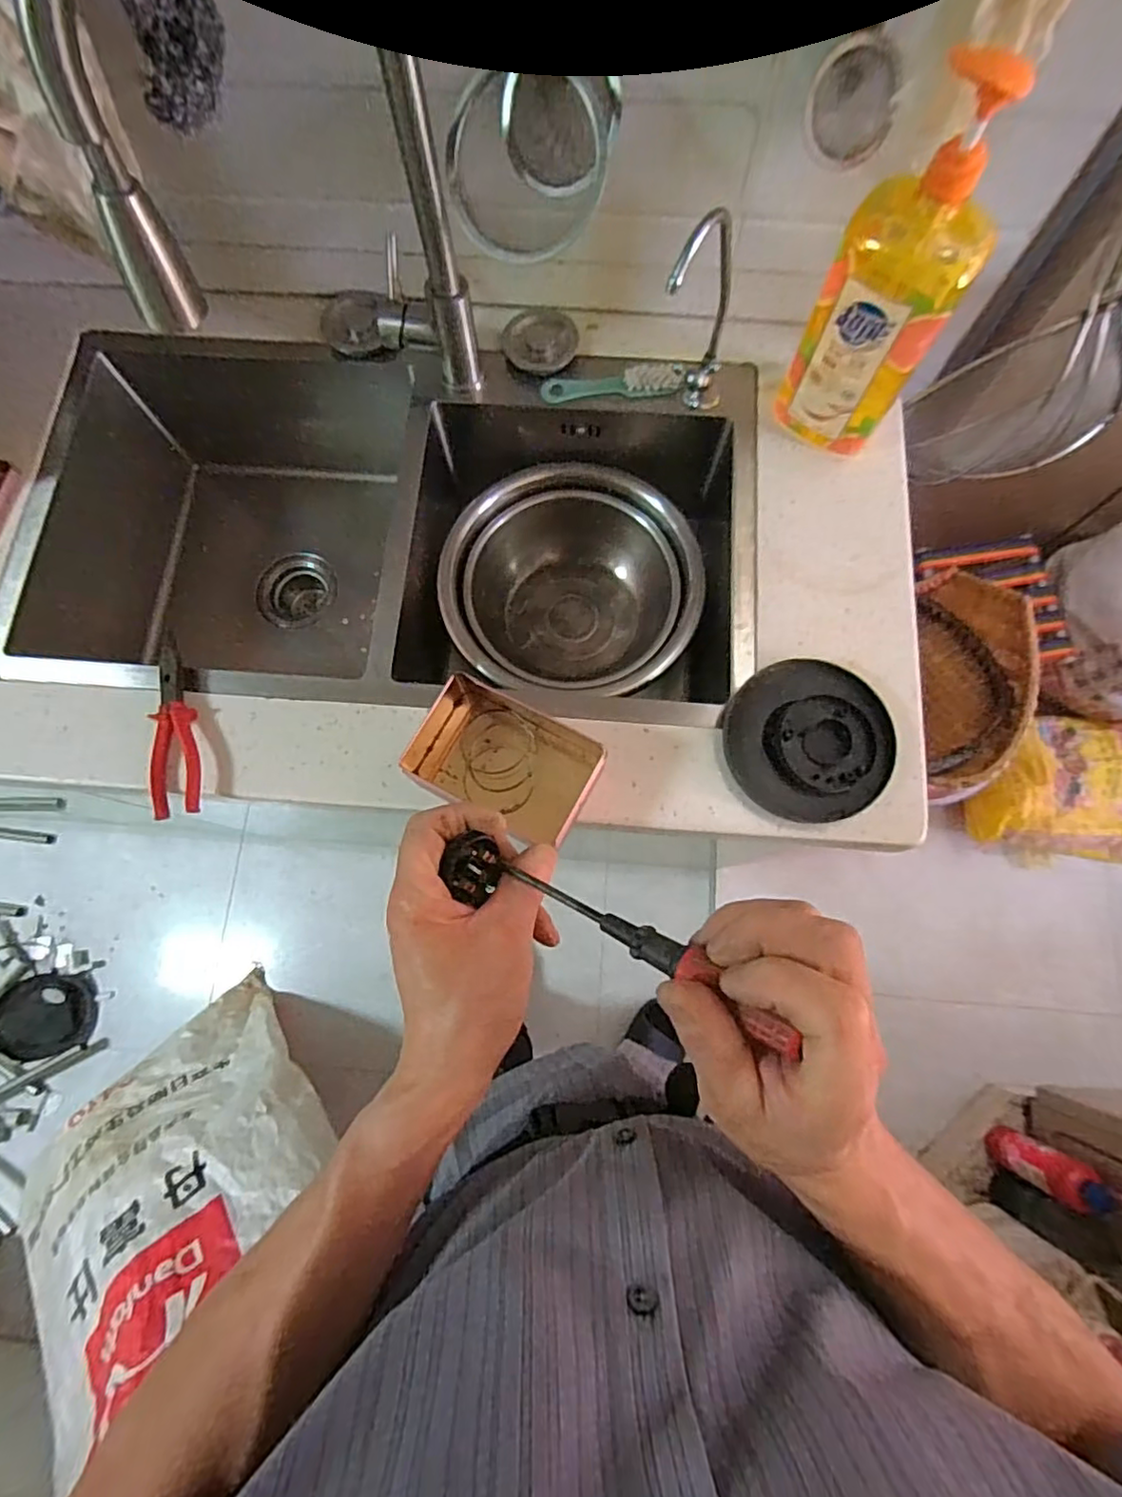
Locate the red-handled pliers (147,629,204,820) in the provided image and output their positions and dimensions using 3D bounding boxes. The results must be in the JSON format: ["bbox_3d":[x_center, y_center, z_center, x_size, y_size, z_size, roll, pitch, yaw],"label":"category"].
[{"bbox_3d":[-0.364,-0.026,0.601,0.051,0.023,0.182,-8,76,-1],"label":"red-handled pliers"}]

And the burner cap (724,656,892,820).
[{"bbox_3d":[0.230,-0.008,0.586,0.146,0.027,0.140,4,76,2],"label":"burner cap"}]

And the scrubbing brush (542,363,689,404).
[{"bbox_3d":[0.057,-0.403,0.692,0.152,0.033,0.024,0,76,1],"label":"scrubbing brush"}]

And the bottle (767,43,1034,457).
[{"bbox_3d":[0.282,-0.382,0.562,0.110,0.255,0.066,32,79,8],"label":"bottle"}]

